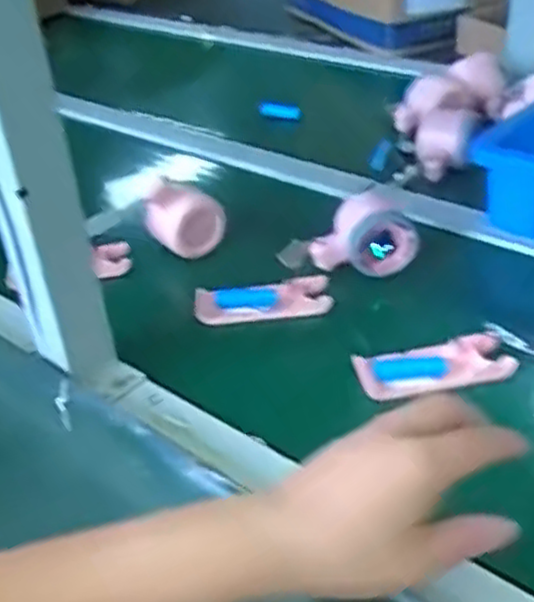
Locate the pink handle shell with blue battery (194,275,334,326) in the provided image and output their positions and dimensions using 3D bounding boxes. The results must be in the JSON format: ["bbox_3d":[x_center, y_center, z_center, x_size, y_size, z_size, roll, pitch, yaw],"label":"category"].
[{"bbox_3d":[-0.003,-0.001,0.629,0.108,0.027,0.031,-7,35,0],"label":"pink handle shell with blue battery"}]

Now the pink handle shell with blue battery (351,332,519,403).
[{"bbox_3d":[0.116,0.046,0.536,0.106,0.020,0.037,-14,36,-10],"label":"pink handle shell with blue battery"}]

